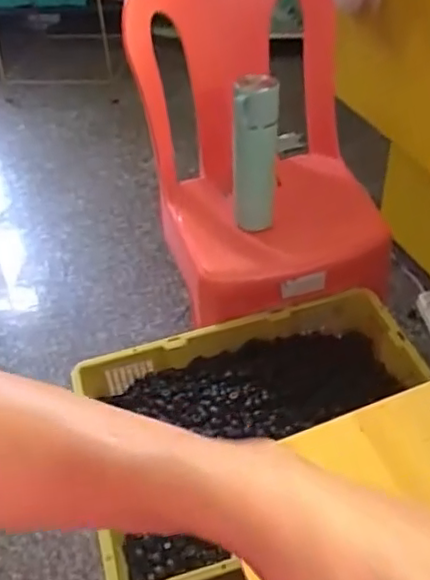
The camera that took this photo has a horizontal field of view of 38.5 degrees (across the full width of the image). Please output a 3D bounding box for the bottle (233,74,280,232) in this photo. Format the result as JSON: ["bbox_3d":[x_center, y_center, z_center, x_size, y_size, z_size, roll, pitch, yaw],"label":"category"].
[{"bbox_3d":[0.063,-0.208,0.959,0.071,0.228,0.059,7,46,12],"label":"bottle"}]

